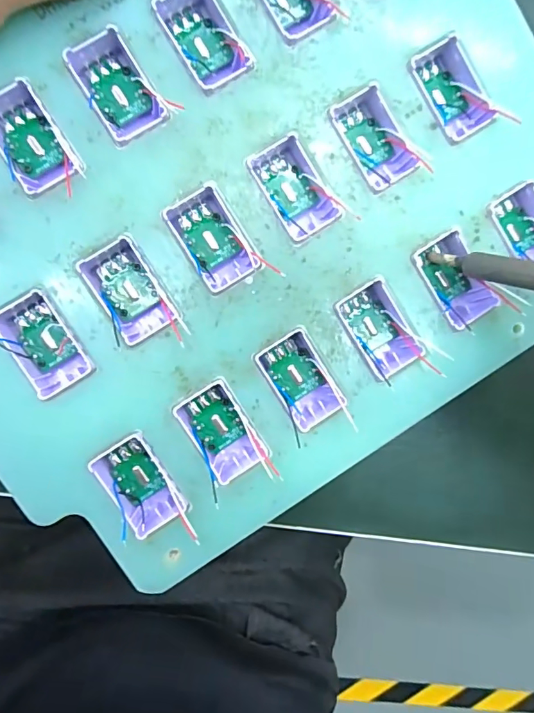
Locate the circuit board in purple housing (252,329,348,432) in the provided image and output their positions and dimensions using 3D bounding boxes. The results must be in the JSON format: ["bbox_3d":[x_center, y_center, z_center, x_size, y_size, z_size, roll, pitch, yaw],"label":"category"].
[{"bbox_3d":[0.012,0.008,0.159,0.018,0.010,0.031,-31,95,-3],"label":"circuit board in purple housing"}]

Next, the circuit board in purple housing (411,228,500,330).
[{"bbox_3d":[0.066,-0.027,0.163,0.022,0.010,0.032,-34,95,-3],"label":"circuit board in purple housing"}]

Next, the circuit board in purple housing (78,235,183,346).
[{"bbox_3d":[-0.045,-0.021,0.151,0.019,0.011,0.032,-32,95,-3],"label":"circuit board in purple housing"}]

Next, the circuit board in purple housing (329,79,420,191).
[{"bbox_3d":[0.036,-0.074,0.158,0.020,0.011,0.032,-31,95,-3],"label":"circuit board in purple housing"}]

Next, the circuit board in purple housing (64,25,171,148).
[{"bbox_3d":[-0.048,-0.086,0.147,0.020,0.010,0.033,-31,95,-3],"label":"circuit board in purple housing"}]

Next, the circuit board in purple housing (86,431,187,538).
[{"bbox_3d":[-0.043,0.043,0.154,0.019,0.010,0.030,-31,95,-3],"label":"circuit board in purple housing"}]

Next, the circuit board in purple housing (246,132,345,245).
[{"bbox_3d":[0.010,-0.056,0.155,0.020,0.010,0.033,-32,95,-3],"label":"circuit board in purple housing"}]

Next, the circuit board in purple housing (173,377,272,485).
[{"bbox_3d":[-0.016,0.025,0.157,0.020,0.010,0.031,-33,95,-3],"label":"circuit board in purple housing"}]

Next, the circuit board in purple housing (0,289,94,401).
[{"bbox_3d":[-0.072,-0.005,0.150,0.020,0.015,0.032,-32,95,-3],"label":"circuit board in purple housing"}]

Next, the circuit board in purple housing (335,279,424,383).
[{"bbox_3d":[0.039,-0.010,0.161,0.020,0.011,0.031,-32,95,-3],"label":"circuit board in purple housing"}]

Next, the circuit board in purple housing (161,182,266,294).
[{"bbox_3d":[-0.018,-0.038,0.153,0.020,0.010,0.032,-32,95,-3],"label":"circuit board in purple housing"}]

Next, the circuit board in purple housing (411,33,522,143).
[{"bbox_3d":[0.064,-0.091,0.159,0.021,0.011,0.035,-29,95,-3],"label":"circuit board in purple housing"}]

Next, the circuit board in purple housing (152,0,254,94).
[{"bbox_3d":[-0.021,-0.103,0.150,0.019,0.010,0.033,-31,95,-3],"label":"circuit board in purple housing"}]

